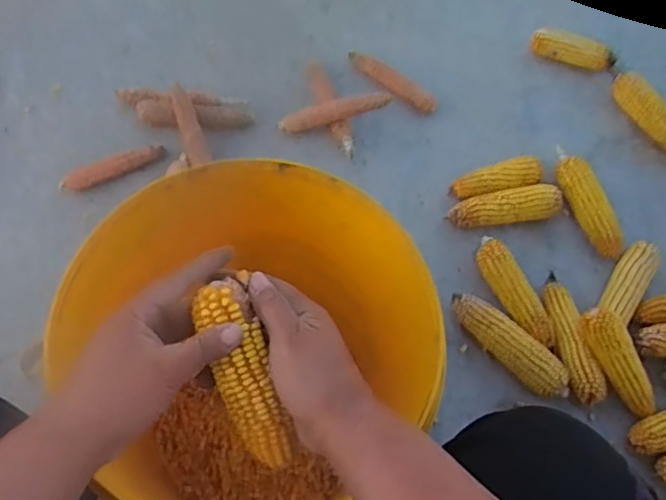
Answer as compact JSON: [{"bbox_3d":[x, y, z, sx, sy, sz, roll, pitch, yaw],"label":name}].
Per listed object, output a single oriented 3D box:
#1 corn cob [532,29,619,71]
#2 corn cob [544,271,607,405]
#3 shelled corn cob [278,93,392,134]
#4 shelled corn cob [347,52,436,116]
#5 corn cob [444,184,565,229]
[{"bbox_3d":[0.417,-0.347,1.050,0.145,0.045,0.056,28,65,8],"label":"corn cob"},{"bbox_3d":[0.315,0.116,0.810,0.041,0.040,0.183,-7,66,-9],"label":"corn cob"},{"bbox_3d":[0.002,-0.215,0.942,0.178,0.024,0.029,-12,62,16],"label":"shelled corn cob"},{"bbox_3d":[0.097,-0.283,1.001,0.171,0.025,0.027,37,67,12],"label":"shelled corn cob"},{"bbox_3d":[0.255,-0.060,0.898,0.174,0.041,0.052,-9,66,-10],"label":"corn cob"}]

